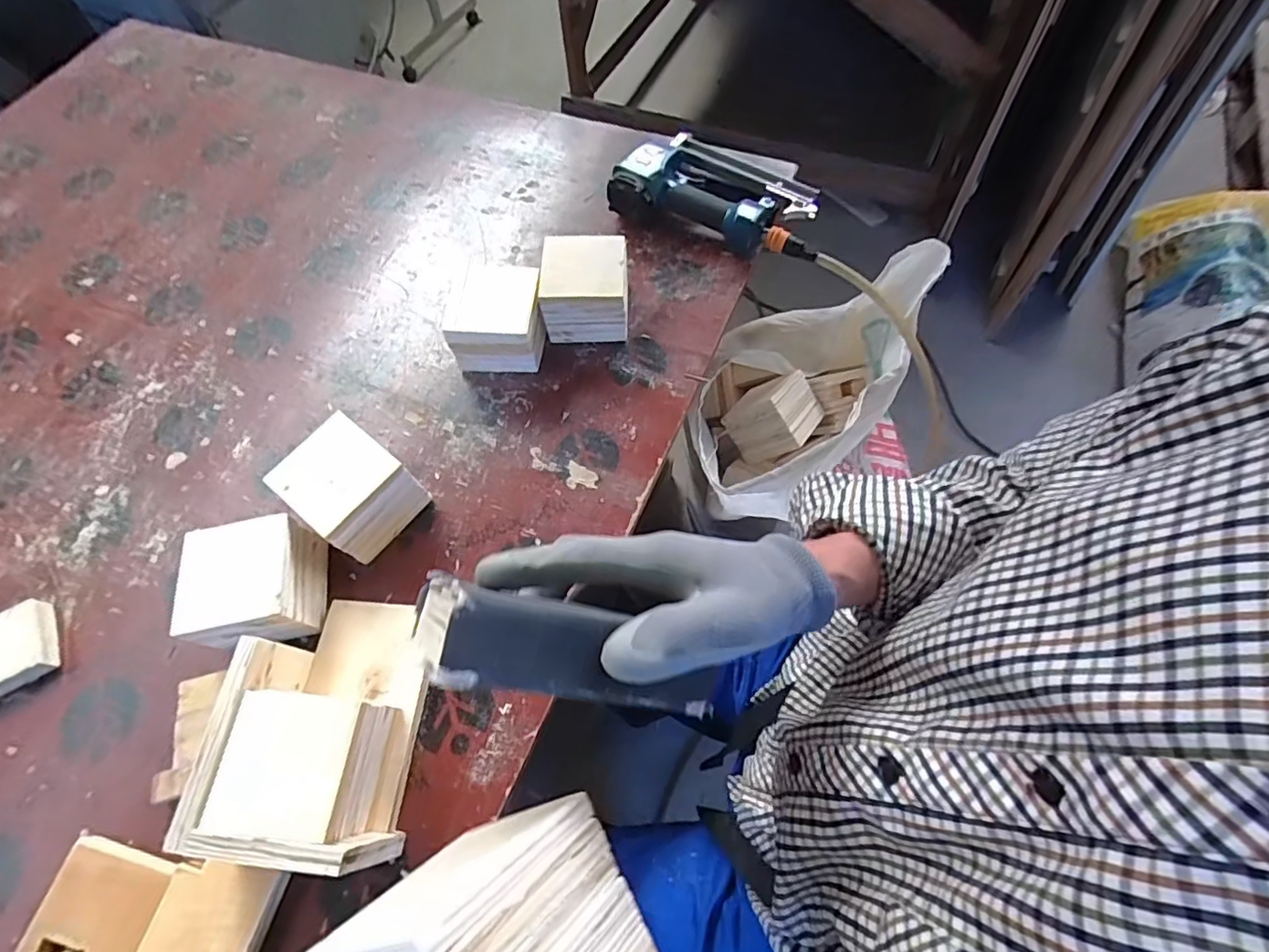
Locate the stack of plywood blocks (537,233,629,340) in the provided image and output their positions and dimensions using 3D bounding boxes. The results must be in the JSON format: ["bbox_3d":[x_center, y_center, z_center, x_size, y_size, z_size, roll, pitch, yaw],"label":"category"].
[{"bbox_3d":[-0.054,-0.214,0.671,0.093,0.084,0.089,-1,65,2],"label":"stack of plywood blocks"}]

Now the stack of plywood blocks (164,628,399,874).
[{"bbox_3d":[-0.246,0.214,0.459,0.134,0.097,0.144,4,62,5],"label":"stack of plywood blocks"}]

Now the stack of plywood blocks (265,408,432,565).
[{"bbox_3d":[-0.270,0.012,0.566,0.099,0.082,0.093,37,72,17],"label":"stack of plywood blocks"}]

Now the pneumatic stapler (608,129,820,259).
[{"bbox_3d":[0.115,-0.364,0.744,0.261,0.068,0.144,19,67,10],"label":"pneumatic stapler"}]

